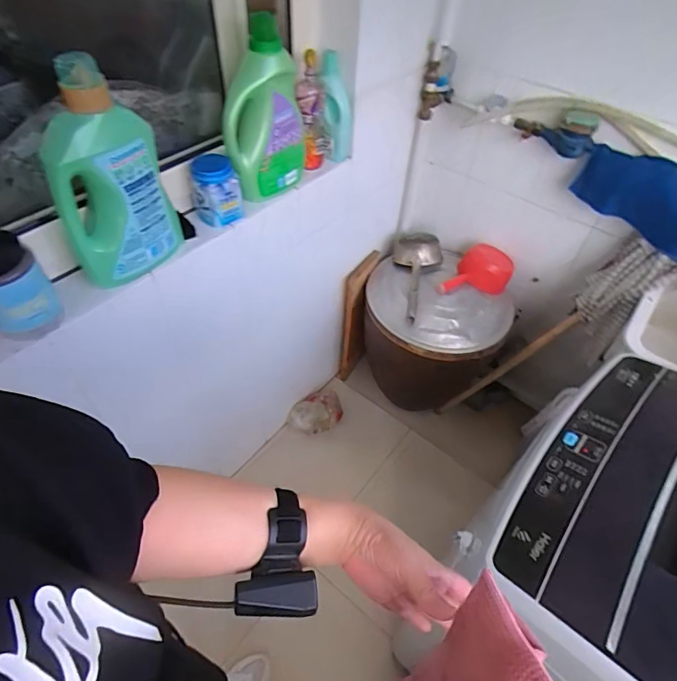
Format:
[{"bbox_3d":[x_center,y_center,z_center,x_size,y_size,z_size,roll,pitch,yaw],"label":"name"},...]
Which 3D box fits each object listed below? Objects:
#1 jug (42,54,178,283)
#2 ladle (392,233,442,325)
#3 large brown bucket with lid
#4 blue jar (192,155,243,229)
[{"bbox_3d":[-0.363,-0.247,0.704,0.166,0.342,0.117,-19,52,-17],"label":"jug"},{"bbox_3d":[0.250,-0.223,1.449,0.169,0.095,0.359,9,50,7],"label":"ladle"},{"bbox_3d":[0.317,0.012,1.629,0.457,0.539,0.401,5,49,3],"label":"large brown bucket with lid"},{"bbox_3d":[-0.249,-0.307,0.919,0.078,0.120,0.082,1,49,-1],"label":"blue jar"}]

